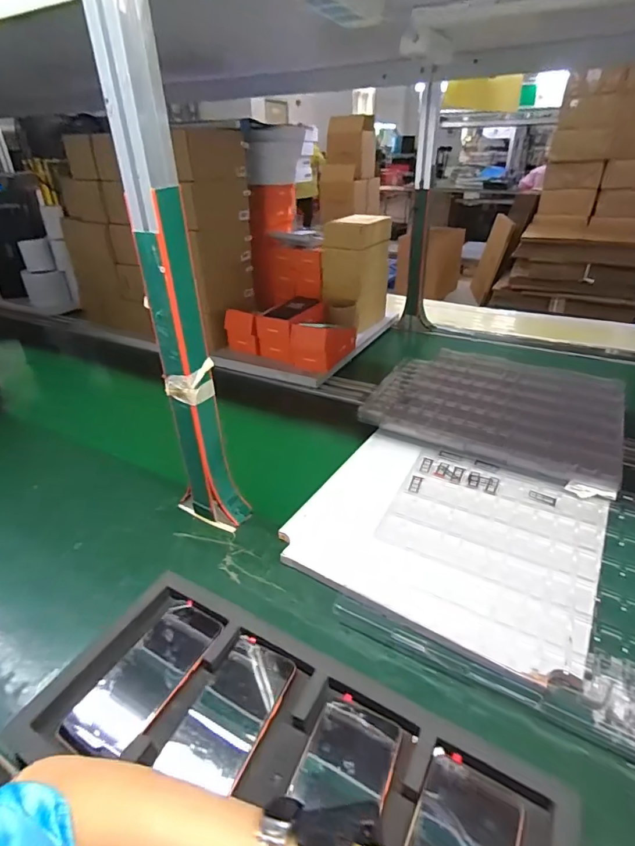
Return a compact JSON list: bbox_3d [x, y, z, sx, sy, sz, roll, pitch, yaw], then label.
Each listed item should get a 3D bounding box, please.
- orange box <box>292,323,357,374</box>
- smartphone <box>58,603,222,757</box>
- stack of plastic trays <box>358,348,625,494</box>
[{"bbox_3d":[0.019,-0.220,1.172,0.101,0.107,0.199,15,35,26],"label":"orange box"},{"bbox_3d":[-0.184,0.271,0.485,0.080,0.014,0.167,15,35,26],"label":"smartphone"},{"bbox_3d":[0.348,-0.033,0.909,0.451,0.061,0.377,14,35,25],"label":"stack of plastic trays"}]

